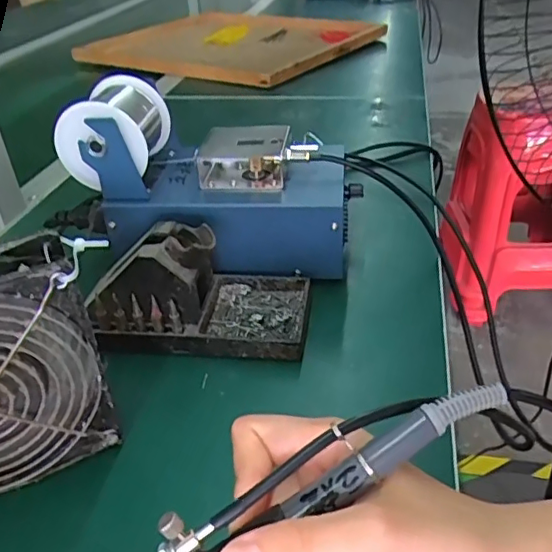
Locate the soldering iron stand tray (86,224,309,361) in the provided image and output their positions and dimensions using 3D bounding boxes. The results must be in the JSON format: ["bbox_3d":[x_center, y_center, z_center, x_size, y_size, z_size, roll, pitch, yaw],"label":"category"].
[{"bbox_3d":[-0.052,0.004,0.396,0.143,0.070,0.079,1,34,8],"label":"soldering iron stand tray"}]

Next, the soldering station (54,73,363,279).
[{"bbox_3d":[-0.044,-0.072,0.444,0.193,0.142,0.087,2,34,9],"label":"soldering station"}]

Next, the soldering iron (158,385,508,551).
[{"bbox_3d":[-0.004,0.088,0.208,0.198,0.035,0.021,-31,36,-8],"label":"soldering iron"}]

